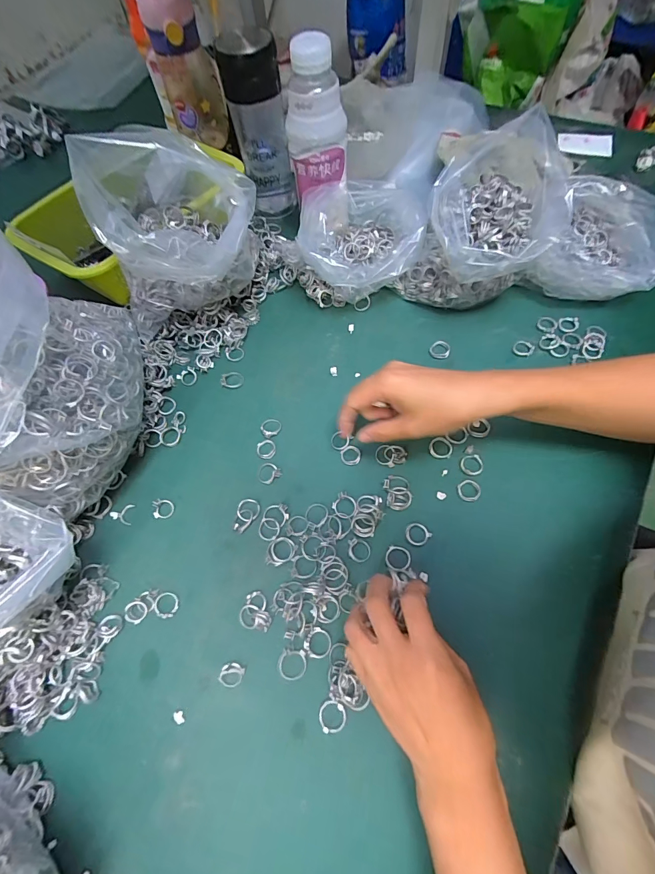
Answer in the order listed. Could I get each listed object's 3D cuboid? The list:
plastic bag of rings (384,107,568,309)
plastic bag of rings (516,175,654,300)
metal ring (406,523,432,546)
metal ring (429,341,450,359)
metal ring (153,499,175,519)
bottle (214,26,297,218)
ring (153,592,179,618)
[{"bbox_3d":[0.182,-0.251,0.423,0.136,0.132,0.189,26,68,14],"label":"plastic bag of rings"},{"bbox_3d":[0.315,-0.219,0.431,0.134,0.075,0.122,26,68,14],"label":"plastic bag of rings"},{"bbox_3d":[0.082,0.088,0.339,0.020,0.004,0.020,-1,65,2],"label":"metal ring"},{"bbox_3d":[0.128,-0.100,0.426,0.022,0.006,0.022,-1,65,2],"label":"metal ring"},{"bbox_3d":[-0.162,0.070,0.367,0.019,0.009,0.018,-1,65,2],"label":"metal ring"},{"bbox_3d":[-0.083,-0.382,0.475,0.068,0.186,0.066,-8,65,-1],"label":"bottle"},{"bbox_3d":[-0.142,0.148,0.329,0.020,0.004,0.021,9,58,-14],"label":"ring"}]

